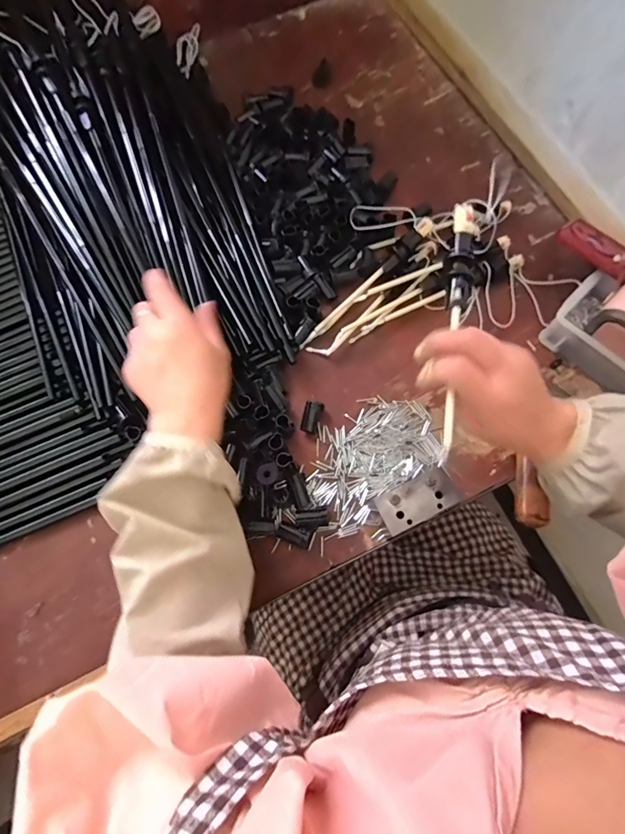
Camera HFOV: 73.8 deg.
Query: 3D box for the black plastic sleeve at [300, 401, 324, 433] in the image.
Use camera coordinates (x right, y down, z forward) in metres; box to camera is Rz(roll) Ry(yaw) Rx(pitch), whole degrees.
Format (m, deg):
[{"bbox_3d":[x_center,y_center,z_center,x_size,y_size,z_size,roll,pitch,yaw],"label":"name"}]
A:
[{"bbox_3d":[-0.001,0.001,0.473,0.019,0.017,0.035,18,74,6],"label":"black plastic sleeve"}]

